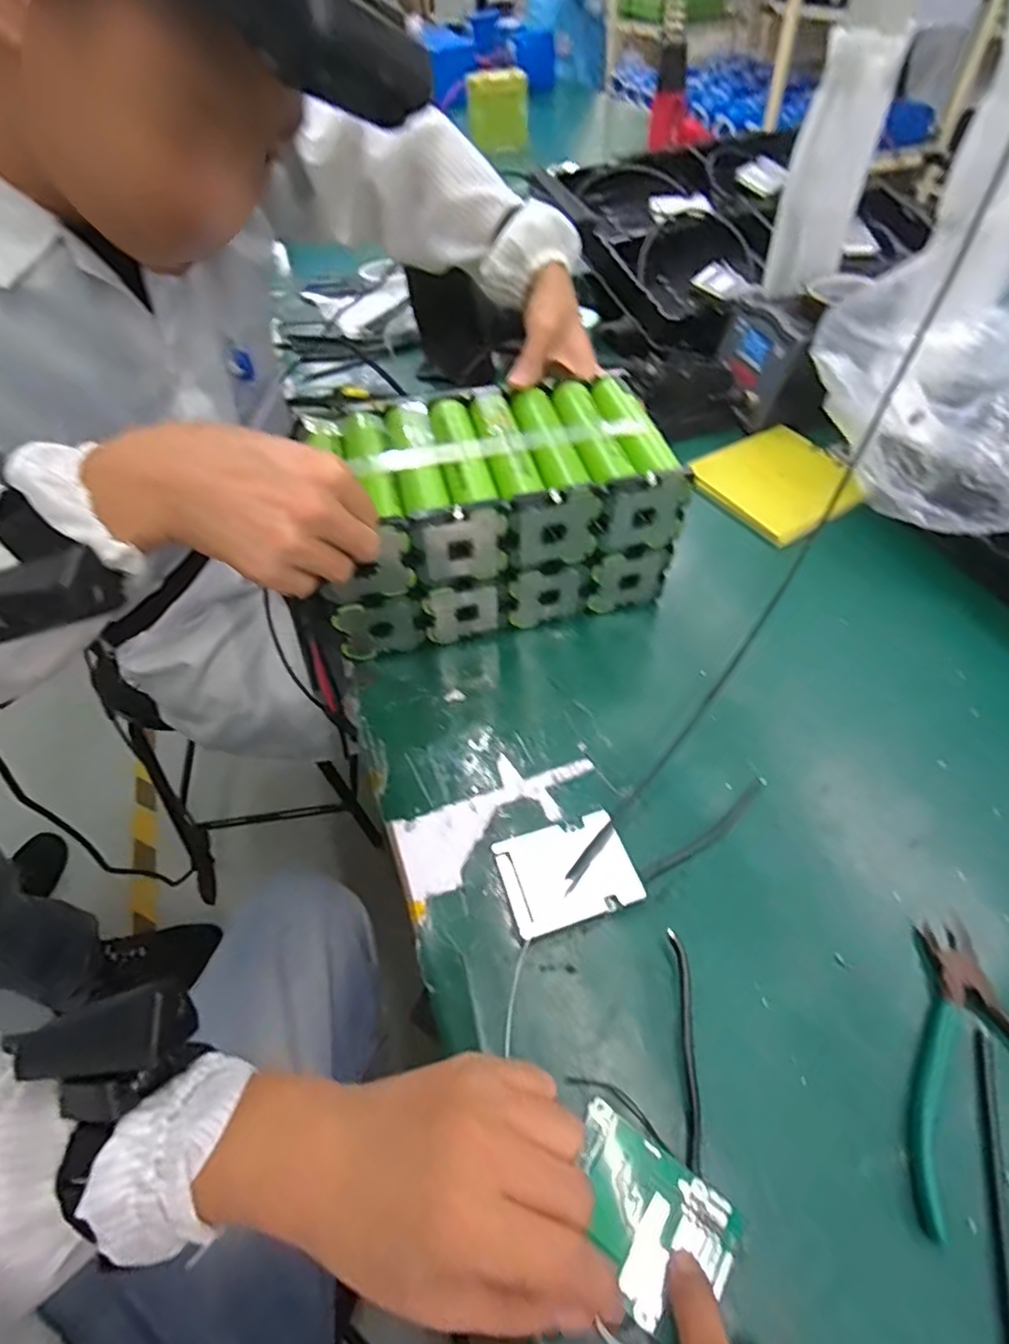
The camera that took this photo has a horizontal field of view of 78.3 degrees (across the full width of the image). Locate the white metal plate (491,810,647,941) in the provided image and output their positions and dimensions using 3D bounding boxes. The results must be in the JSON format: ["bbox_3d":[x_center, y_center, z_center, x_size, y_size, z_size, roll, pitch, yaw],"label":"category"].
[{"bbox_3d":[0.040,0.126,0.392,0.080,0.006,0.062,-16,55,-10],"label":"white metal plate"}]

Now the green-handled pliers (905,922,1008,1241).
[{"bbox_3d":[0.259,0.208,0.318,0.108,0.021,0.146,6,52,9],"label":"green-handled pliers"}]

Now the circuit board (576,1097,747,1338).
[{"bbox_3d":[0.064,0.254,0.287,0.077,0.008,0.058,30,56,19],"label":"circuit board"}]

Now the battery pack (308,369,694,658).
[{"bbox_3d":[-0.009,-0.124,0.510,0.254,0.153,0.134,-14,52,-6],"label":"battery pack"}]

